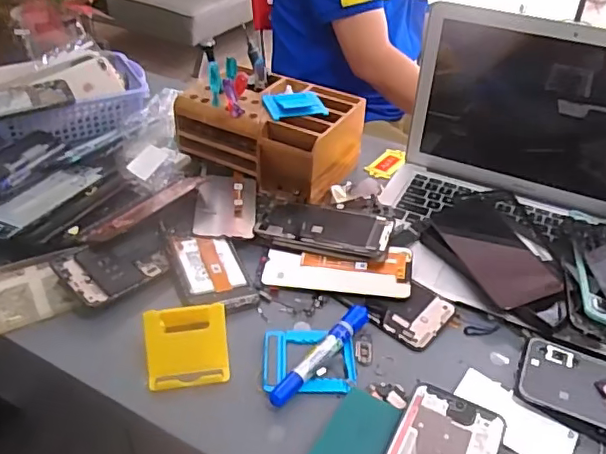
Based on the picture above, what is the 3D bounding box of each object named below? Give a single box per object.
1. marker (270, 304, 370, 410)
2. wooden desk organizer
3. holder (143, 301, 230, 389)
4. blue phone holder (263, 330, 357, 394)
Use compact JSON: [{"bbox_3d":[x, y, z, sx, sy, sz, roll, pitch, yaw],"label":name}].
[{"bbox_3d":[0.018,0.115,0.508,0.018,0.016,0.131,28,44,27],"label":"marker"},{"bbox_3d":[-0.044,-0.131,0.734,0.216,0.089,0.134,18,40,17],"label":"wooden desk organizer"},{"bbox_3d":[-0.104,0.104,0.502,0.072,0.049,0.061,-4,39,-11],"label":"holder"},{"bbox_3d":[0.006,0.122,0.516,0.084,0.012,0.075,0,38,-5],"label":"blue phone holder"}]

